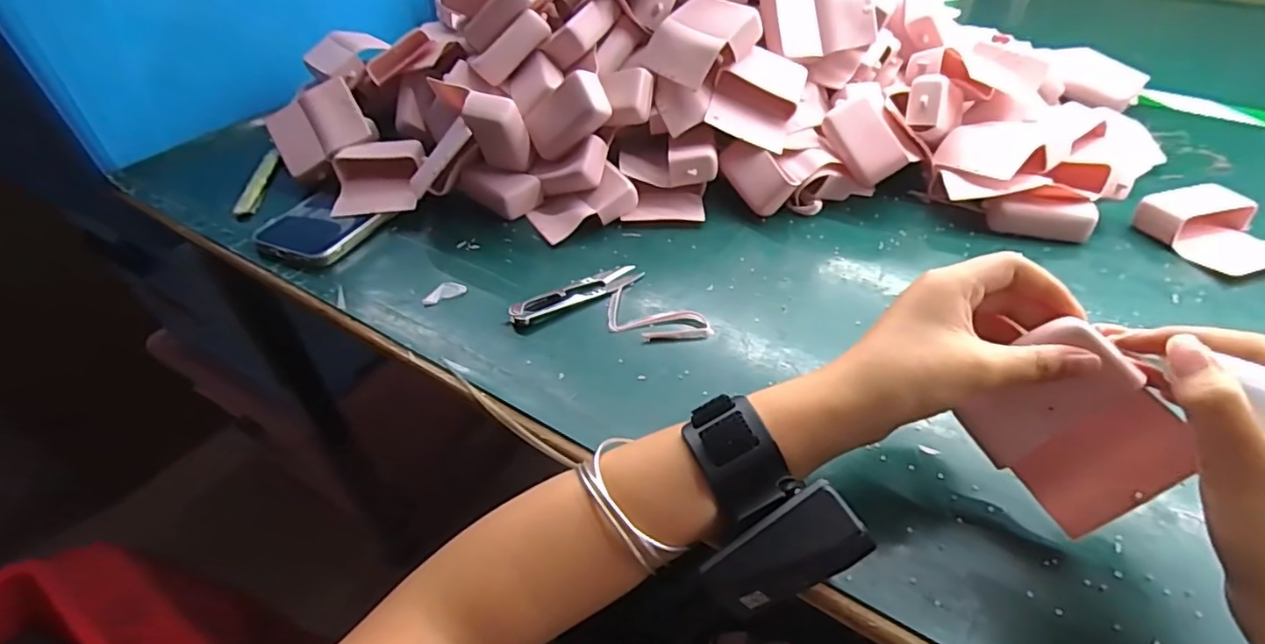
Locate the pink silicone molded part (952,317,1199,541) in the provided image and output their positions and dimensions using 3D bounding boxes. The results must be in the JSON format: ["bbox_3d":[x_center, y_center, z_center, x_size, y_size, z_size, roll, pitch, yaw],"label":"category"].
[{"bbox_3d":[0.207,0.049,0.285,0.086,0.070,0.013,44,23,2],"label":"pink silicone molded part"}]

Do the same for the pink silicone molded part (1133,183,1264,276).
[{"bbox_3d":[0.453,-0.073,0.464,0.078,0.030,0.082,-14,43,-11],"label":"pink silicone molded part"}]

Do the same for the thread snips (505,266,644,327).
[{"bbox_3d":[-0.039,-0.022,0.444,0.105,0.006,0.022,-25,46,-22],"label":"thread snips"}]

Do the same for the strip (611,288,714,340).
[{"bbox_3d":[0.016,-0.001,0.422,0.077,0.005,0.037,15,45,20],"label":"strip"}]

